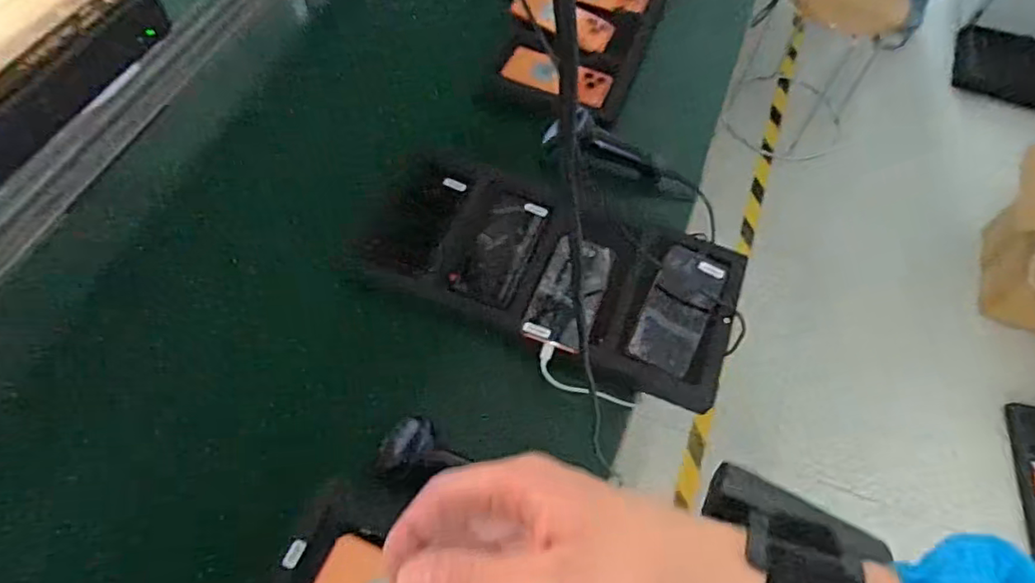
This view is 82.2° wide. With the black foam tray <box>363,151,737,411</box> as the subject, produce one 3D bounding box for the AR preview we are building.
[{"bbox_3d":[0.039,-0.031,0.755,0.470,0.038,0.237,20,63,10],"label":"black foam tray"}]

